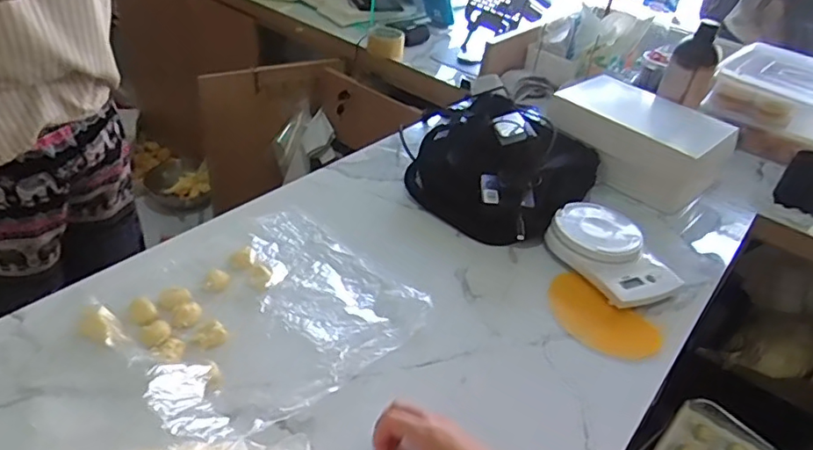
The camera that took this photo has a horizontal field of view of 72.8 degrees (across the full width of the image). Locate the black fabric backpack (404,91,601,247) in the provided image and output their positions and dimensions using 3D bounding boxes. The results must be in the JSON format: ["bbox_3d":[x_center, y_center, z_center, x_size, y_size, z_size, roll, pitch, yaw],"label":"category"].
[{"bbox_3d":[0.168,-0.107,0.907,0.243,0.103,0.311,31,42,27],"label":"black fabric backpack"}]

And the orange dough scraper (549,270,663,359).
[{"bbox_3d":[0.249,0.118,0.707,0.143,0.010,0.094,40,54,22],"label":"orange dough scraper"}]

